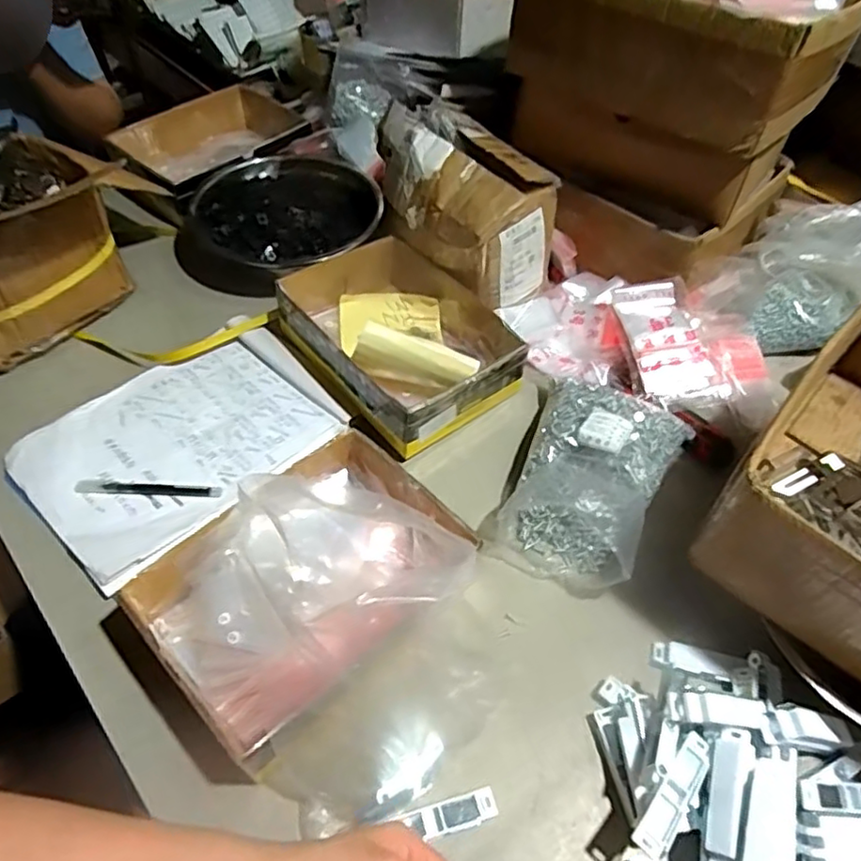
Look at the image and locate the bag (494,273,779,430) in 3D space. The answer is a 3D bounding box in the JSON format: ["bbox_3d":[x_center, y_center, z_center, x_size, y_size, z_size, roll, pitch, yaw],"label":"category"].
[{"bbox_3d":[0.241,-0.118,0.777,0.293,0.066,0.227,1,52,-1],"label":"bag"}]

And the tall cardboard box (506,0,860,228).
[{"bbox_3d":[0.284,-0.431,0.752,0.324,0.233,0.263,33,58,22],"label":"tall cardboard box"}]

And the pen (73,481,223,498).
[{"bbox_3d":[-0.278,0.057,0.635,0.141,0.007,0.015,1,52,-1],"label":"pen"}]

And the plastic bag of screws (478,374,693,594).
[{"bbox_3d":[0.160,0.041,0.636,0.137,0.085,0.211,24,55,16],"label":"plastic bag of screws"}]

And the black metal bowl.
[{"bbox_3d":[-0.195,-0.277,0.842,0.264,0.047,0.237,-33,60,-25],"label":"black metal bowl"}]

